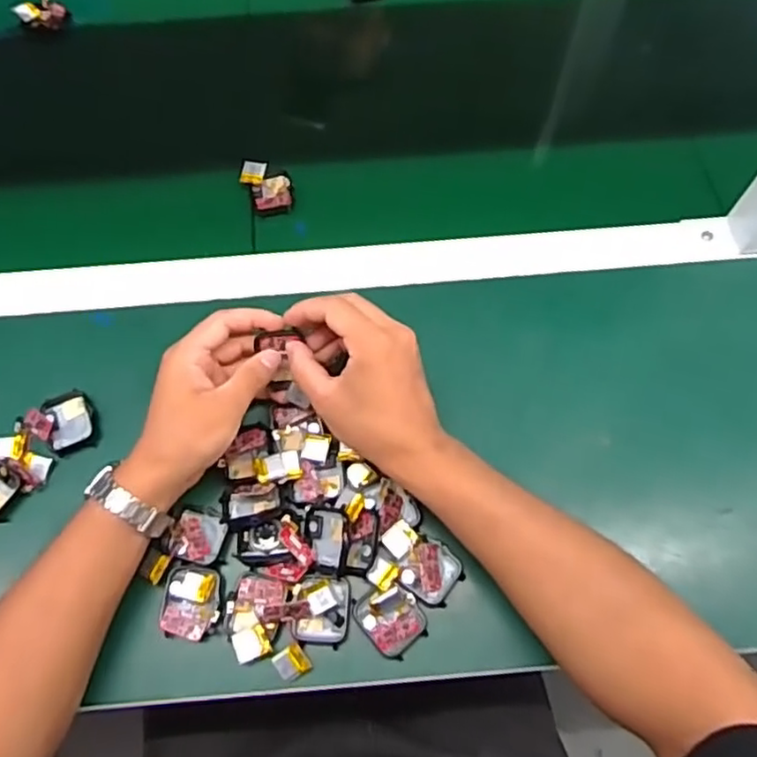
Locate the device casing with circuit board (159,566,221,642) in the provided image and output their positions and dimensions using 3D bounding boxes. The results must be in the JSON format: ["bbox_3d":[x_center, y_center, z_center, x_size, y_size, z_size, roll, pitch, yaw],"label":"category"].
[{"bbox_3d":[-0.127,0.153,0.446,0.038,0.008,0.046,5,67,3],"label":"device casing with circuit board"}]

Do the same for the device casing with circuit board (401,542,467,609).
[{"bbox_3d":[0.037,0.132,0.450,0.038,0.015,0.038,34,72,14],"label":"device casing with circuit board"}]

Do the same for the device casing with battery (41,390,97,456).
[{"bbox_3d":[-0.233,0.034,0.503,0.035,0.018,0.046,-21,68,-8],"label":"device casing with battery"}]

